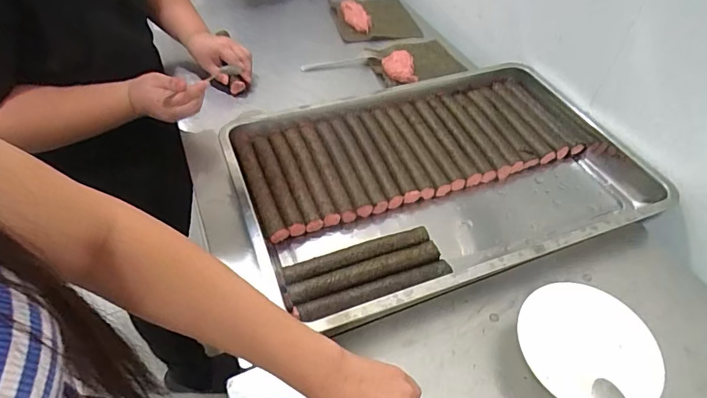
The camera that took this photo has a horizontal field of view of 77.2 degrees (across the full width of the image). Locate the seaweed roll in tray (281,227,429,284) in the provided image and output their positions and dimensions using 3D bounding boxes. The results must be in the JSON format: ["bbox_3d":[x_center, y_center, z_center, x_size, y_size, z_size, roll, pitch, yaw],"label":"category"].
[{"bbox_3d":[0.006,0.077,0.575,0.194,0.032,0.027,-14,50,-15],"label":"seaweed roll in tray"}]

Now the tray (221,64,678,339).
[{"bbox_3d":[0.143,-0.047,0.683,0.614,0.052,0.388,-15,50,-16],"label":"tray"}]

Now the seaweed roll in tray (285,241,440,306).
[{"bbox_3d":[0.015,0.098,0.557,0.194,0.032,0.029,-14,50,-15],"label":"seaweed roll in tray"}]

